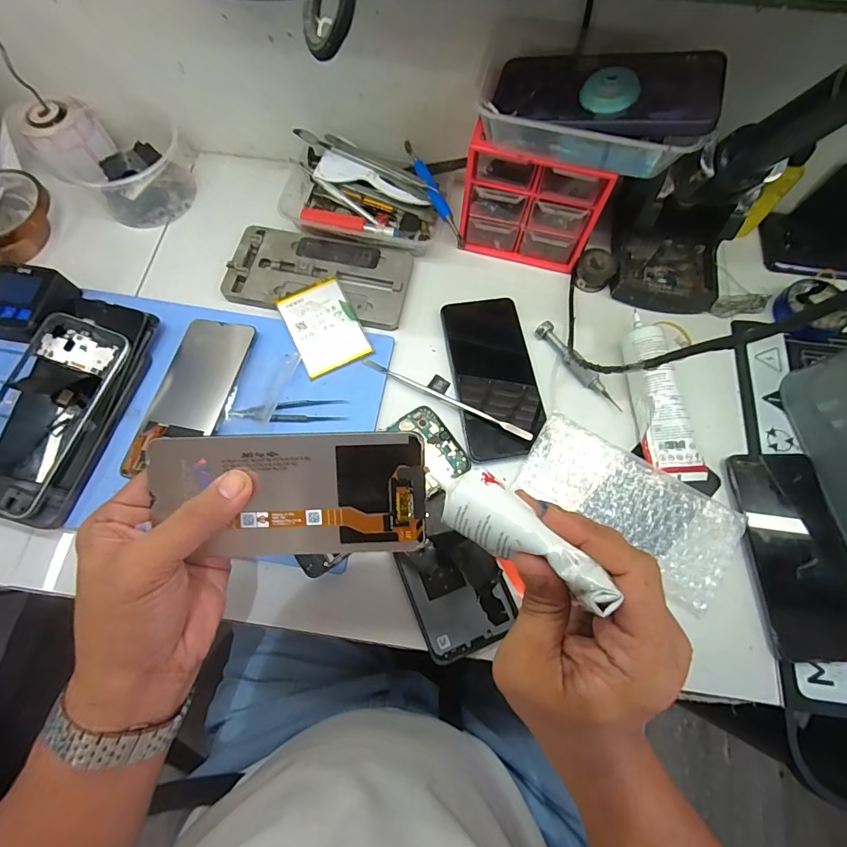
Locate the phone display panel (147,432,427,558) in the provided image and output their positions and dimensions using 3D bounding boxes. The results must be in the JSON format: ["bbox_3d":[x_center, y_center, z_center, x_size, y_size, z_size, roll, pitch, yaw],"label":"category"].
[{"bbox_3d":[-0.076,0.042,0.254,0.153,0.006,0.070,-2,95,-1],"label":"phone display panel"}]

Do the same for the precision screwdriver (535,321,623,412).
[{"bbox_3d":[0.145,-0.054,0.412,0.016,0.013,0.106,-34,74,-13],"label":"precision screwdriver"}]

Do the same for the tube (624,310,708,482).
[{"bbox_3d":[0.212,-0.023,0.393,0.049,0.035,0.145,-5,70,-4],"label":"tube"}]

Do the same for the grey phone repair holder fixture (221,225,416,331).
[{"bbox_3d":[-0.105,-0.149,0.443,0.178,0.011,0.093,13,70,3],"label":"grey phone repair holder fixture"}]

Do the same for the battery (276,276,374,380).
[{"bbox_3d":[-0.095,-0.094,0.417,0.062,0.010,0.090,-26,77,-8],"label":"battery"}]

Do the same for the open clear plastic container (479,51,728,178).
[{"bbox_3d":[0.135,-0.251,0.340,0.168,0.045,0.101,18,70,5],"label":"open clear plastic container"}]

